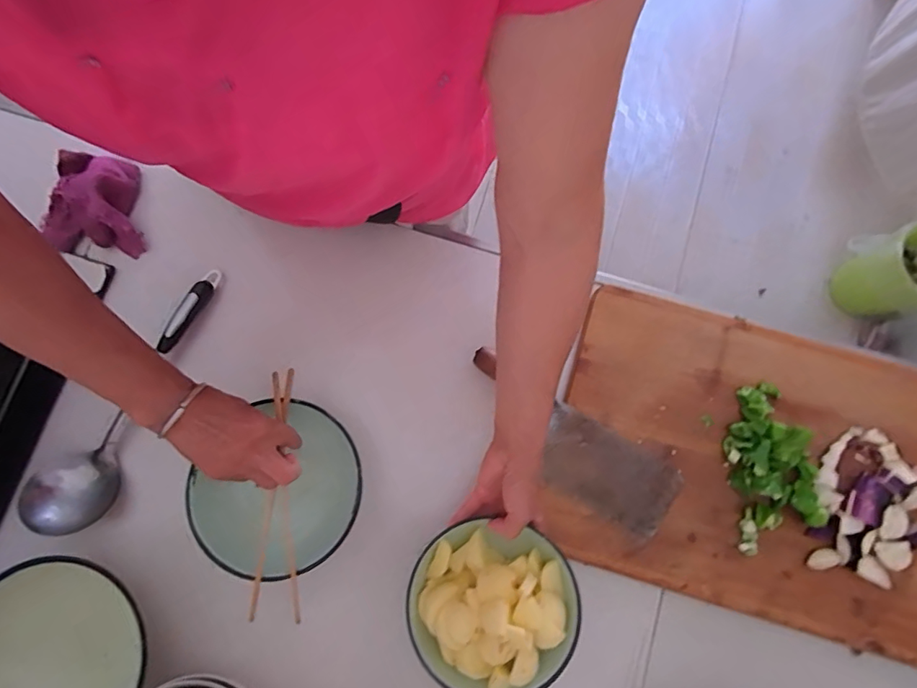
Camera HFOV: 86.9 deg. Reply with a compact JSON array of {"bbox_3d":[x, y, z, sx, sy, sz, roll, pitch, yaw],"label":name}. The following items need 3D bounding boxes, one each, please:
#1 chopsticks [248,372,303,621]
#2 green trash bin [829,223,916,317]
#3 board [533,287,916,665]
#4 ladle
[{"bbox_3d":[-0.186,0.153,0.497,0.050,0.016,0.247,-1,83,0],"label":"chopsticks"},{"bbox_3d":[1.114,-0.179,1.216,0.176,0.227,0.205,-4,80,-1],"label":"green trash bin"},{"bbox_3d":[0.345,0.140,0.547,0.454,0.031,0.319,16,80,3],"label":"board"},{"bbox_3d":[-0.373,0.058,0.565,0.090,0.052,0.328,32,81,5],"label":"ladle"}]

